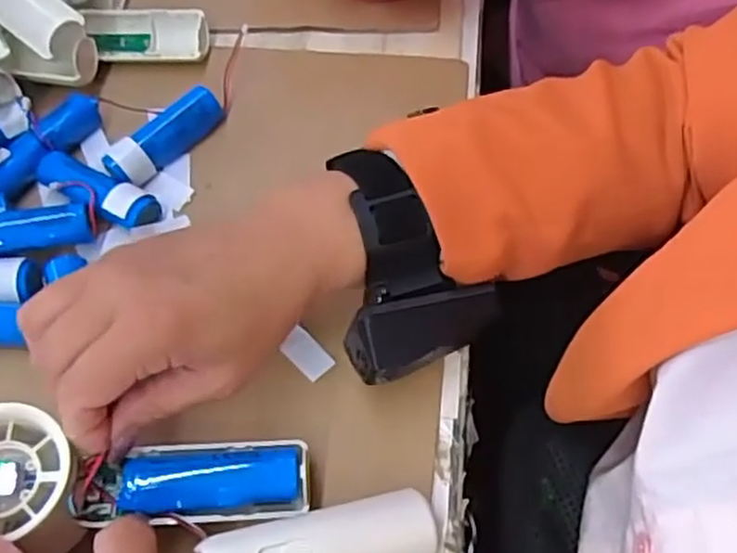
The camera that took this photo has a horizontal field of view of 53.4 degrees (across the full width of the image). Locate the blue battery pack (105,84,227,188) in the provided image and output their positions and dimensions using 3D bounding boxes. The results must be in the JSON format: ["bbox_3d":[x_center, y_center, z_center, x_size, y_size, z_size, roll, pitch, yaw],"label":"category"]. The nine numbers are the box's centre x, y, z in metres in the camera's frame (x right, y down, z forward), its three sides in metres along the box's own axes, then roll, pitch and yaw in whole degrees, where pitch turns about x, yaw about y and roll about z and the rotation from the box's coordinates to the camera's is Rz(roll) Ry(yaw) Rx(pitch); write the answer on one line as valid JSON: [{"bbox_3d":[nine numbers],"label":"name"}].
[{"bbox_3d":[-0.116,-0.078,0.415,0.021,0.022,0.073,35,69,20],"label":"blue battery pack"}]

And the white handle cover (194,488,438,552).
[{"bbox_3d":[-0.018,0.108,0.291,0.094,0.013,0.033,-6,58,-24],"label":"white handle cover"}]

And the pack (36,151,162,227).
[{"bbox_3d":[-0.149,-0.046,0.399,0.075,0.020,0.021,25,65,17],"label":"pack"}]

